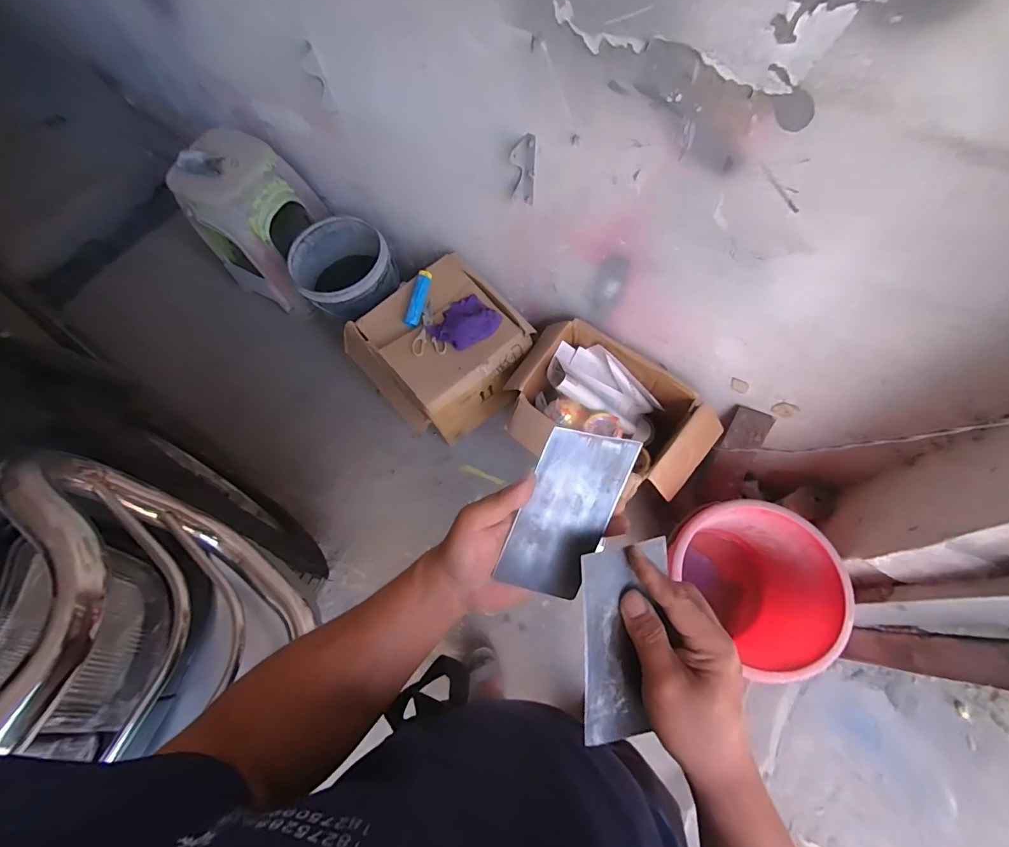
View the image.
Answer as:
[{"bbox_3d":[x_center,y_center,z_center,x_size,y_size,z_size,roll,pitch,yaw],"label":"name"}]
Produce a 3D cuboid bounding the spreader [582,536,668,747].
[{"bbox_3d":[0.086,0.154,0.315,0.064,0.007,0.134,7,82,-16],"label":"spreader"}]

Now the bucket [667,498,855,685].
[{"bbox_3d":[0.563,0.404,1.074,0.316,0.345,0.358,-31,68,-11],"label":"bucket"}]

